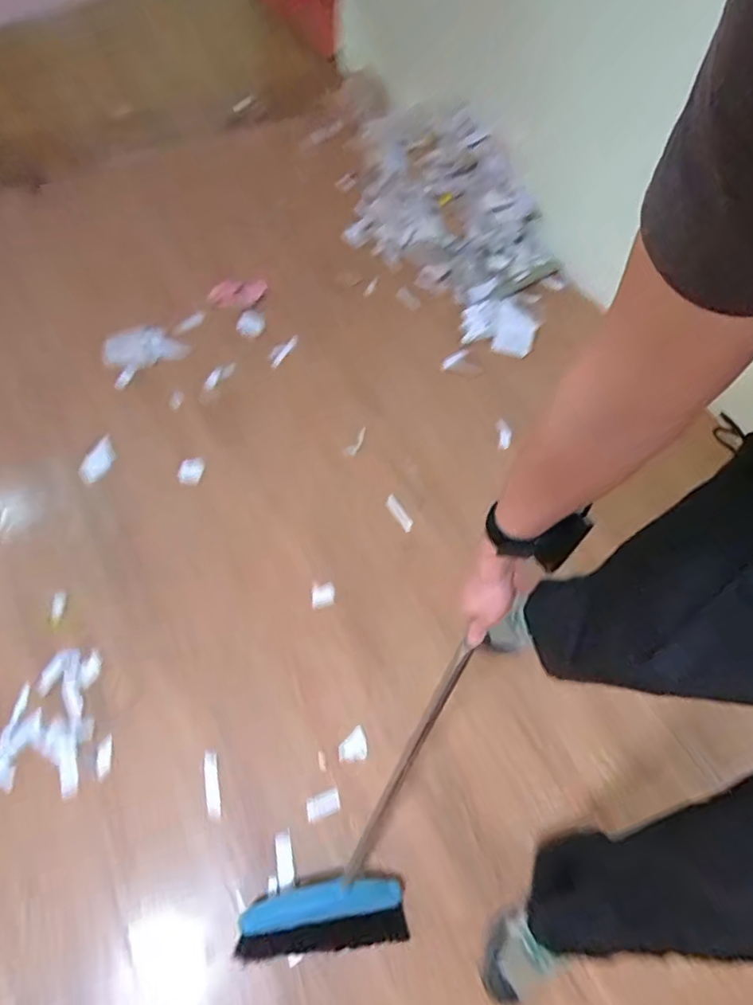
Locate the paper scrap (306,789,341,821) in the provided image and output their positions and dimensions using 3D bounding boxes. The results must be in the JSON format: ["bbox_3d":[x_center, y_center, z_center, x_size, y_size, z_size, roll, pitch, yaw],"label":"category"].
[{"bbox_3d":[-0.095,0.539,0.978,0.060,0.004,0.037,-13,64,-18],"label":"paper scrap"}]

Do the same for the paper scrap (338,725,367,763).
[{"bbox_3d":[-0.045,0.450,1.026,0.051,0.007,0.056,-1,60,-5],"label":"paper scrap"}]

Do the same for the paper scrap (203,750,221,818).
[{"bbox_3d":[-0.291,0.498,0.969,0.023,0.006,0.107,-6,73,-14],"label":"paper scrap"}]

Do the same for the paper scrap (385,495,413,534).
[{"bbox_3d":[0.054,0.022,1.298,0.034,0.010,0.109,-21,59,-23],"label":"paper scrap"}]

